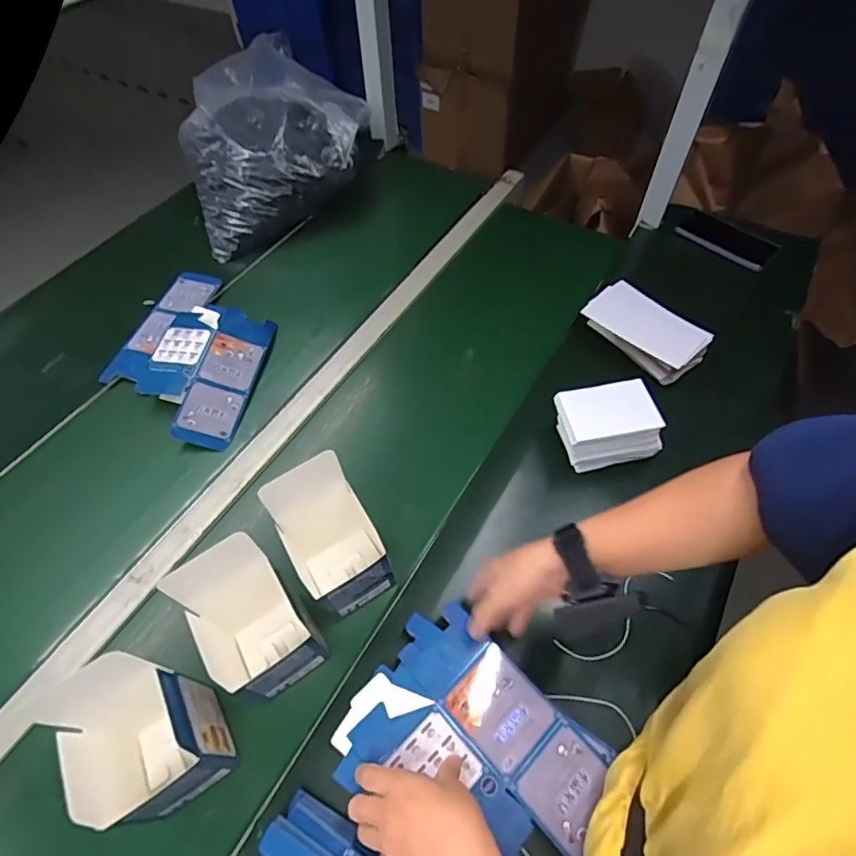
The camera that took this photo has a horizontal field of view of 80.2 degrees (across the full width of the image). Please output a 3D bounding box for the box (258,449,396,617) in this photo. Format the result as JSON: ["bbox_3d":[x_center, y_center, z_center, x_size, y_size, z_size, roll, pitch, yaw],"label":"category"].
[{"bbox_3d":[-0.101,0.123,0.534,0.091,0.186,0.098,-32,62,-16],"label":"box"}]

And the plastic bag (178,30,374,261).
[{"bbox_3d":[-0.283,-0.539,0.958,0.387,0.178,0.306,-27,61,-14],"label":"plastic bag"}]

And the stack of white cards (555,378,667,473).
[{"bbox_3d":[0.227,-0.004,0.647,0.124,0.079,0.075,-9,58,-3],"label":"stack of white cards"}]

